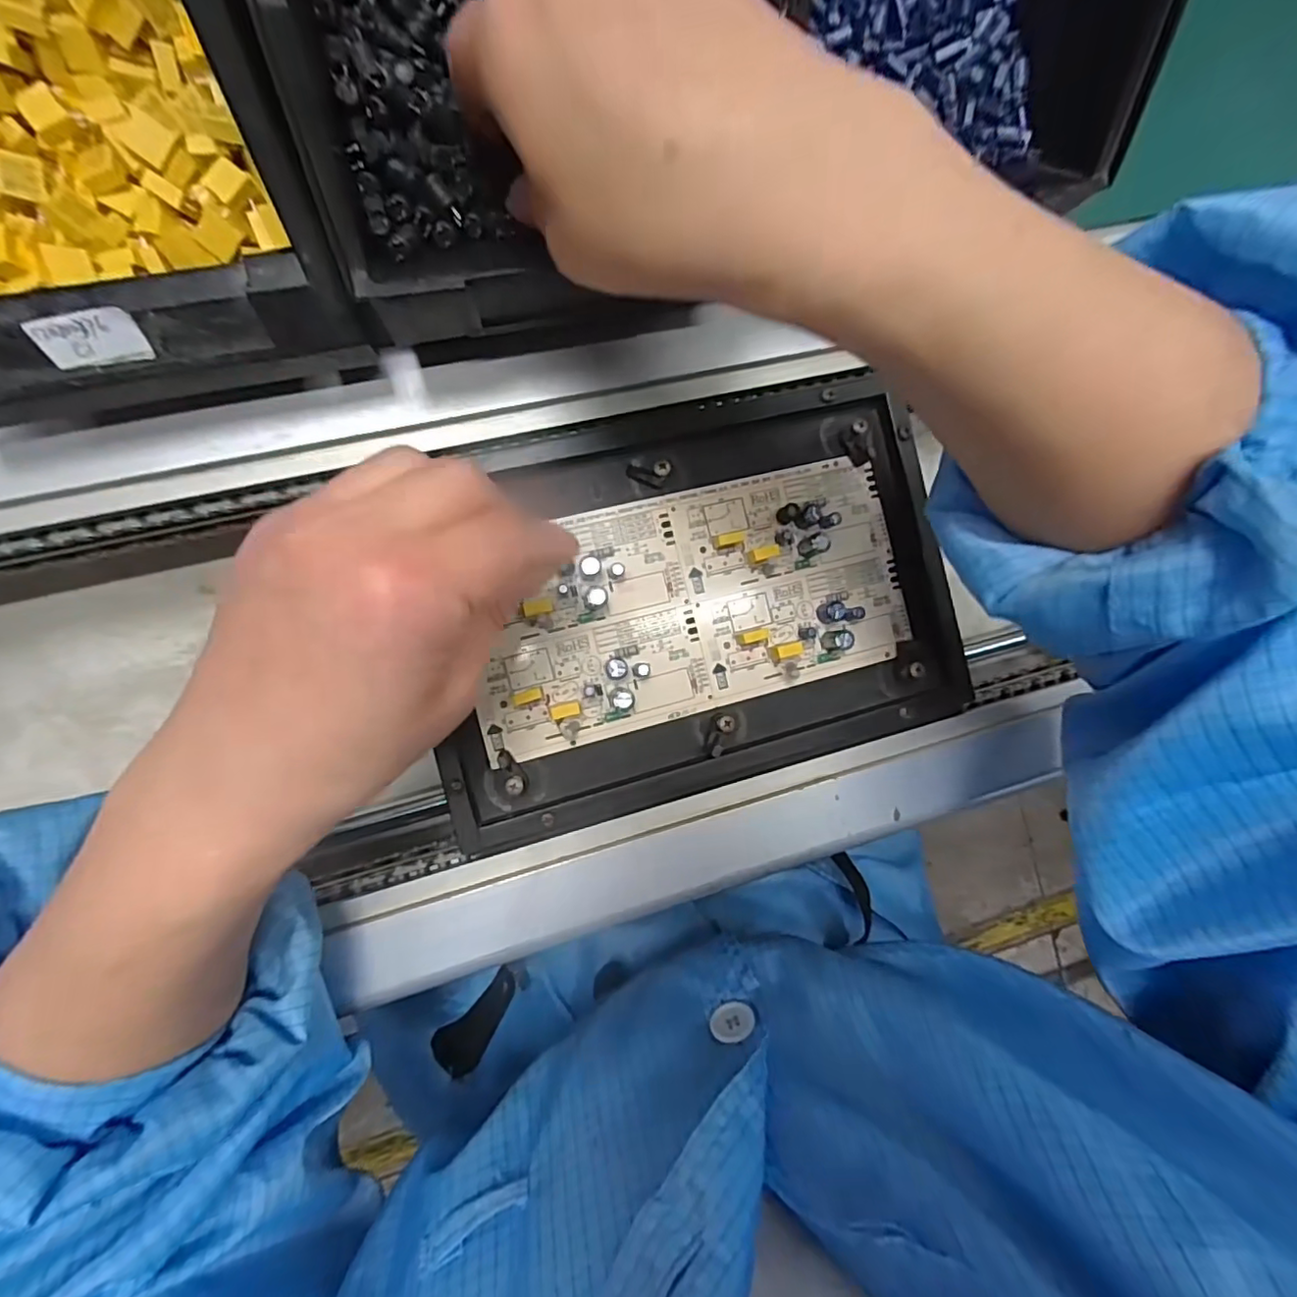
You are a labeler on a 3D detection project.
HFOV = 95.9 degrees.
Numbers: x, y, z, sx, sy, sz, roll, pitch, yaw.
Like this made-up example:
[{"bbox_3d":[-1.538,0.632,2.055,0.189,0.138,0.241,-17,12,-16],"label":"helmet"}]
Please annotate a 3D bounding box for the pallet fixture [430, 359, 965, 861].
[{"bbox_3d":[0.022,-0.025,0.278,0.248,0.017,0.174,-15,92,-9],"label":"pallet fixture"}]

